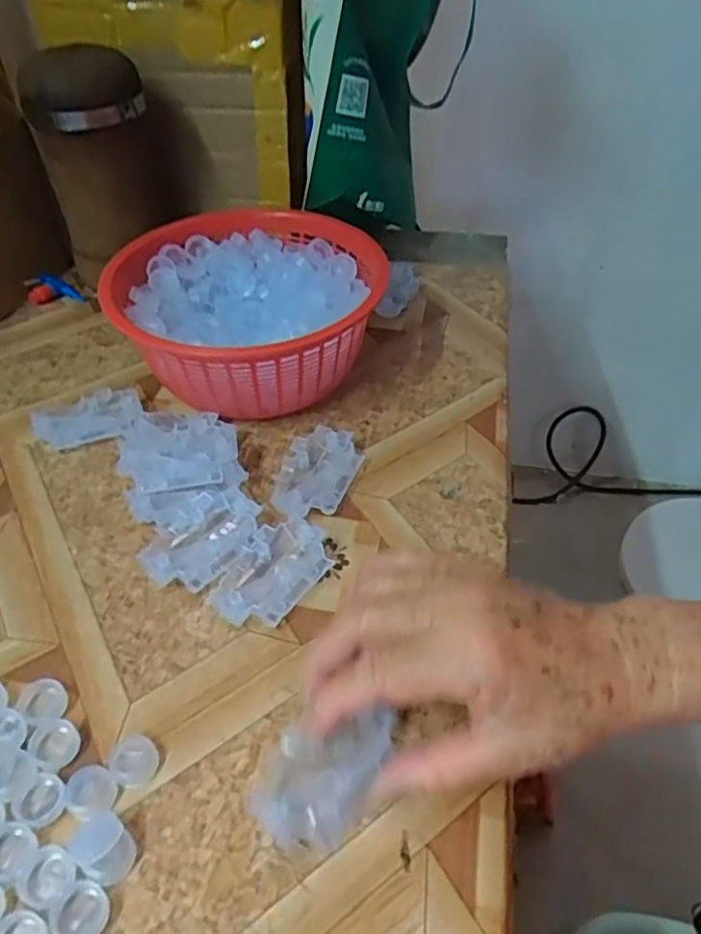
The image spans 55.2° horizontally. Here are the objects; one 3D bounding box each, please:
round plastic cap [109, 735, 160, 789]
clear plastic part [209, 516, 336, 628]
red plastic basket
[{"bbox_3d":[-0.095,0.128,0.294,0.020,0.008,0.022,-1,44,0],"label":"round plastic cap"},{"bbox_3d":[-0.042,0.056,0.362,0.043,0.013,0.069,27,51,26],"label":"clear plastic part"},{"bbox_3d":[-0.070,-0.101,0.469,0.166,0.081,0.175,8,45,9],"label":"red plastic basket"}]

